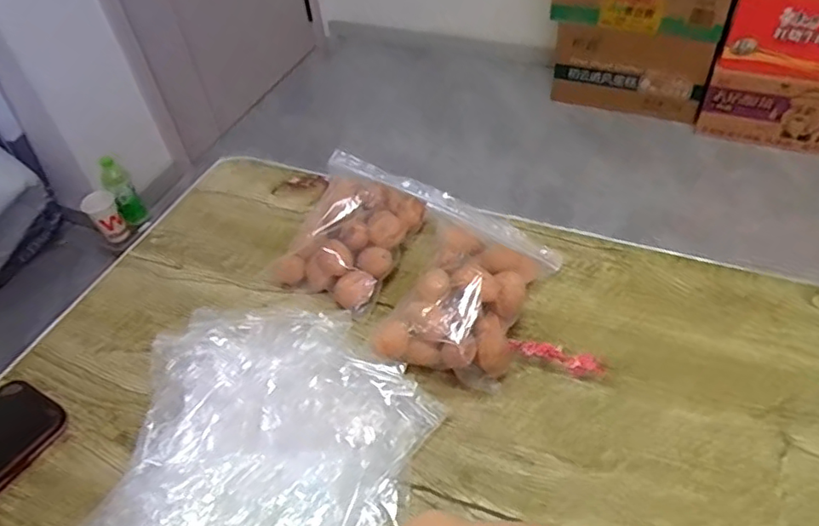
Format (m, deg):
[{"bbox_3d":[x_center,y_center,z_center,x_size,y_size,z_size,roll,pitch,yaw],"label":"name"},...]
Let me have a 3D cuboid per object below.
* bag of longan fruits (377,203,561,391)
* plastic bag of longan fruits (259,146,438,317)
[{"bbox_3d":[0.060,0.027,0.560,0.105,0.066,0.191,19,52,23],"label":"bag of longan fruits"},{"bbox_3d":[-0.055,-0.044,0.643,0.130,0.045,0.198,12,50,18],"label":"plastic bag of longan fruits"}]

